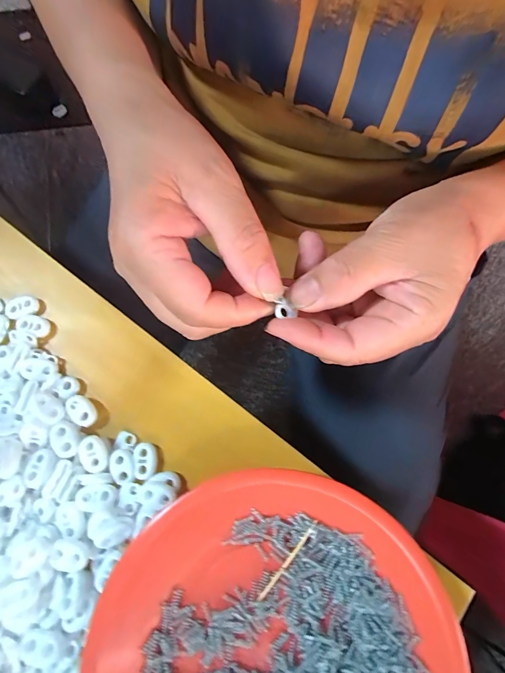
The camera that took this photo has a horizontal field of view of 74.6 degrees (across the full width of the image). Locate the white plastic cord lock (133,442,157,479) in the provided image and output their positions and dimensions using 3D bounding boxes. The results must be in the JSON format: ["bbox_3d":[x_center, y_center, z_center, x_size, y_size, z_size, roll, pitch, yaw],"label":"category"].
[{"bbox_3d":[-0.069,0.080,0.214,0.014,0.005,0.022,-8,77,-2],"label":"white plastic cord lock"}]

